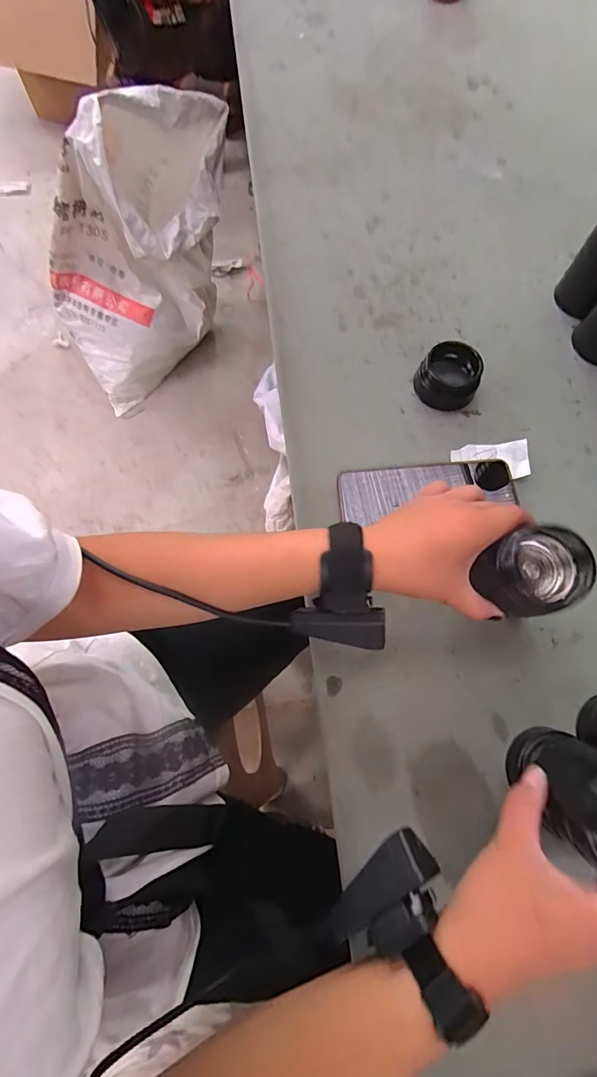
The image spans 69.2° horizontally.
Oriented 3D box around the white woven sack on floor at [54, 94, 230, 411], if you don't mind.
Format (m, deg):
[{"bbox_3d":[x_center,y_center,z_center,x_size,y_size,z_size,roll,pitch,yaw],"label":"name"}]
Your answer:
[{"bbox_3d":[-0.378,-0.687,1.073,0.504,0.560,0.266,-31,74,-10],"label":"white woven sack on floor"}]

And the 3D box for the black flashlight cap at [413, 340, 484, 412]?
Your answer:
[{"bbox_3d":[0.154,-0.167,0.444,0.060,0.037,0.057,0,71,1],"label":"black flashlight cap"}]

